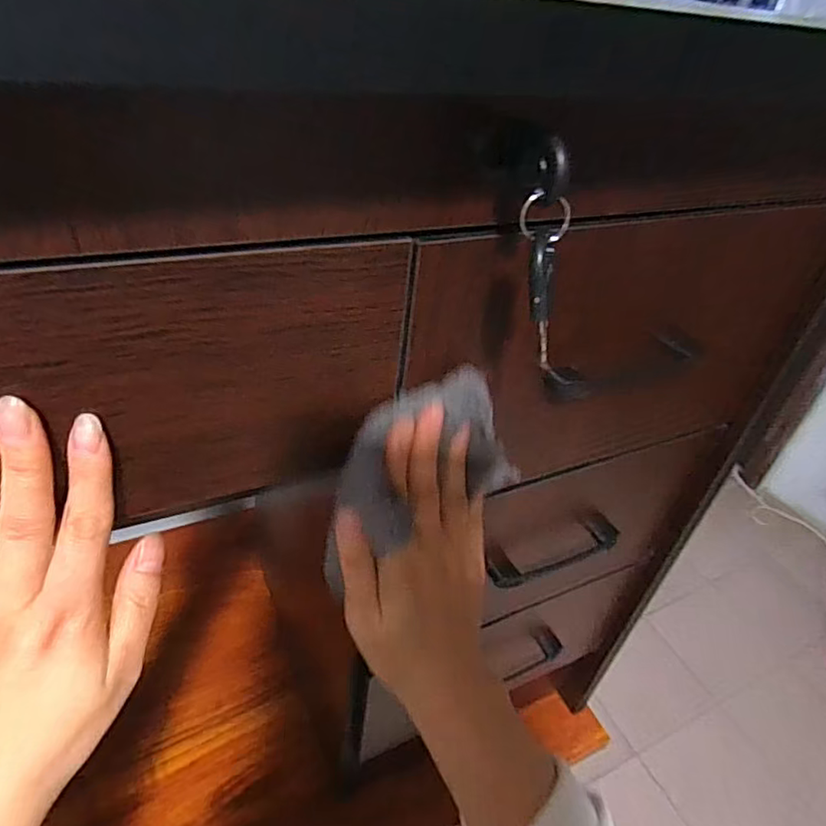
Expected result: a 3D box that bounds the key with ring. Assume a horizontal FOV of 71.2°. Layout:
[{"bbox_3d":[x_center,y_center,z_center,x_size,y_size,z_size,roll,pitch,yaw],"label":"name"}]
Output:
[{"bbox_3d":[0.048,-0.047,0.206,0.017,0.062,0.007,-4,10,-15],"label":"key with ring"}]

